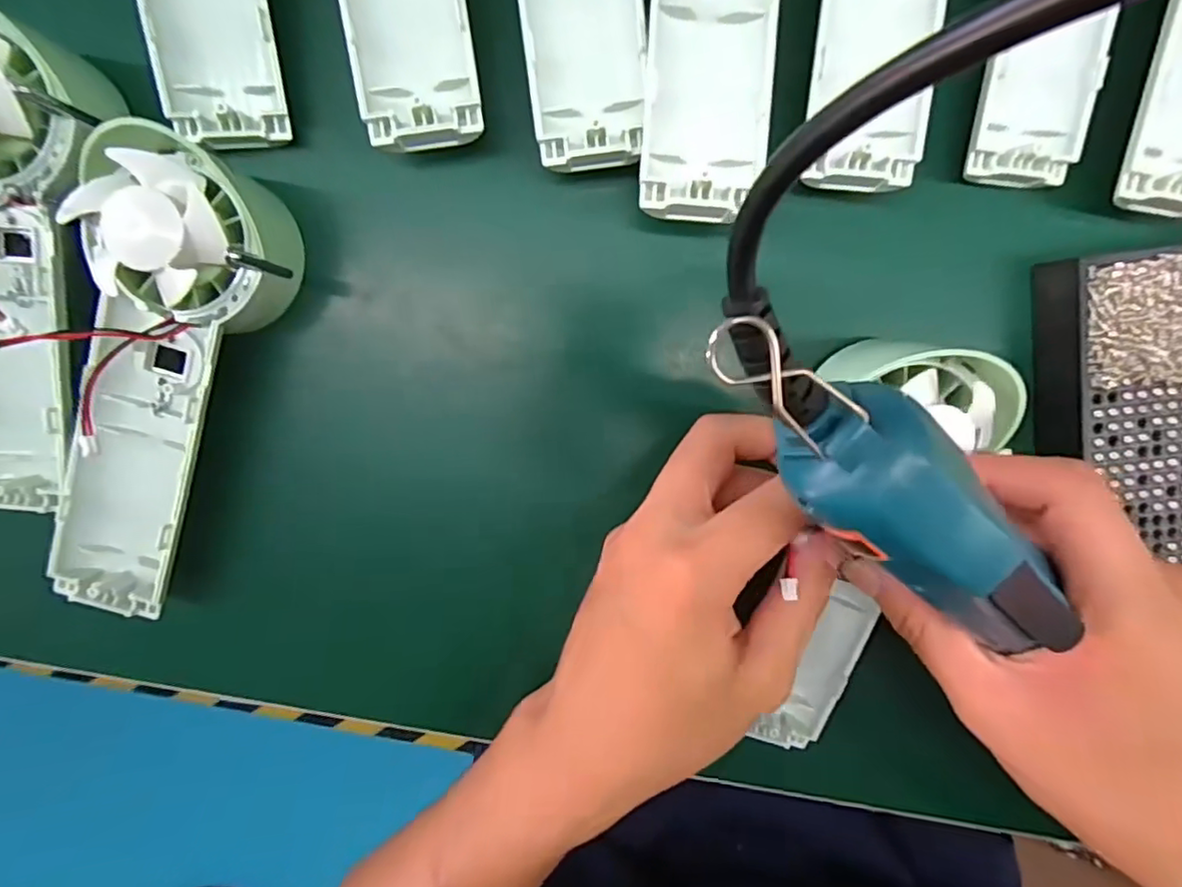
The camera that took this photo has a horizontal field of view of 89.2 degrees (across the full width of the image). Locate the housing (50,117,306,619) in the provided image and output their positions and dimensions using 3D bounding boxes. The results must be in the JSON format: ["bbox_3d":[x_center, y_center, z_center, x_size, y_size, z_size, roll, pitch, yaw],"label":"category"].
[{"bbox_3d":[-0.162,-0.020,0.223,0.065,0.041,0.175,18,97,-3],"label":"housing"}]

